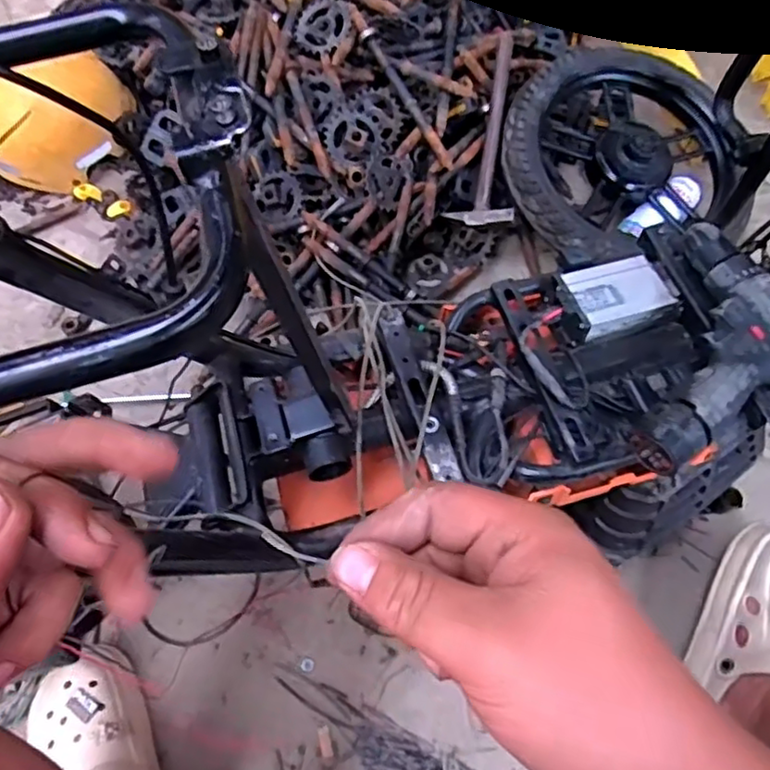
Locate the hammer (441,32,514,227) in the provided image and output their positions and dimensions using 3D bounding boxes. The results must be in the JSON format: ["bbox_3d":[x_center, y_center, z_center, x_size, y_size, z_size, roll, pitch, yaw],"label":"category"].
[{"bbox_3d":[0.164,-0.394,0.977,0.097,0.044,0.307,9,89,4],"label":"hammer"}]

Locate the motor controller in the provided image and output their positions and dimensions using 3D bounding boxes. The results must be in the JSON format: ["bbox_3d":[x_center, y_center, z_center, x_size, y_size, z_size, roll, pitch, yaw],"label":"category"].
[{"bbox_3d":[0.229,-0.090,0.648,0.115,0.029,0.071,-15,65,-8],"label":"motor controller"}]

